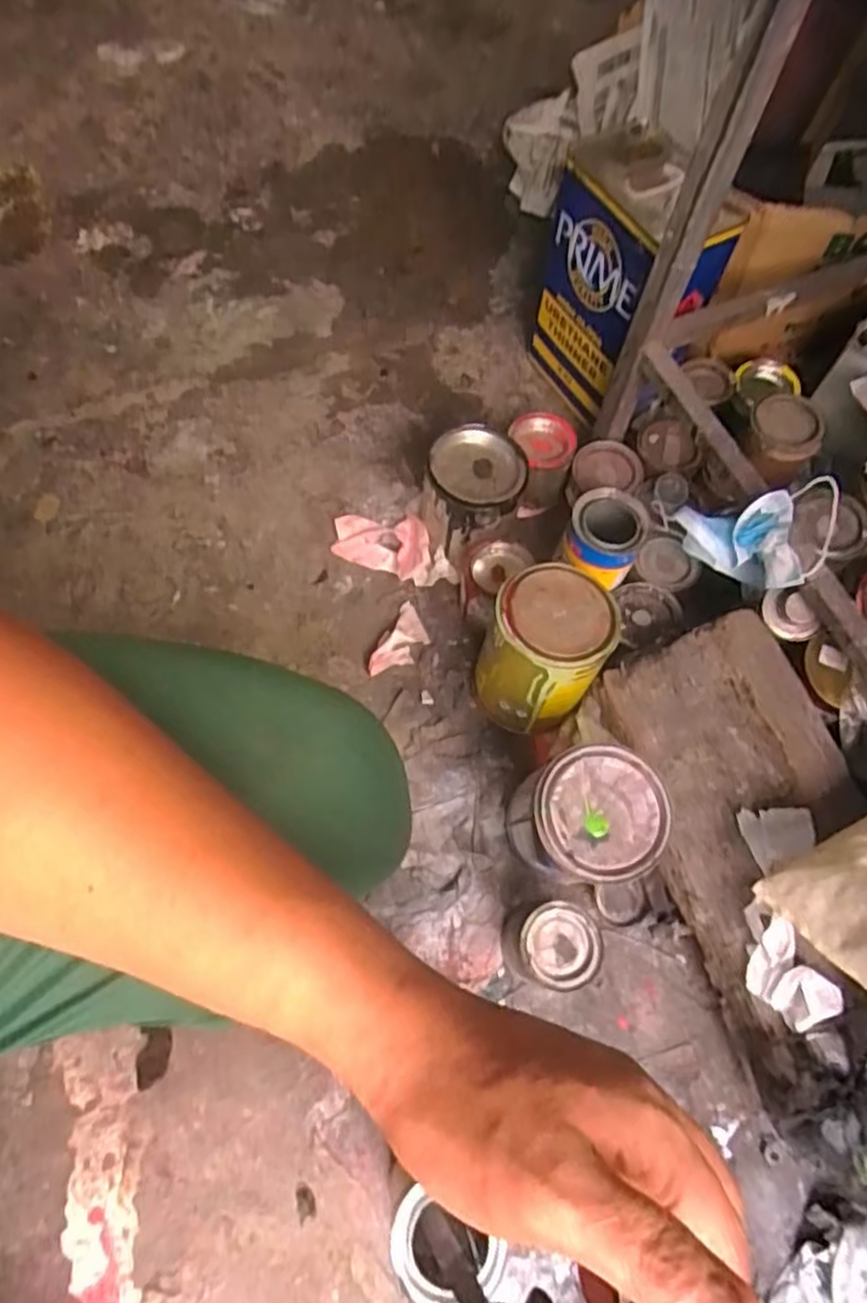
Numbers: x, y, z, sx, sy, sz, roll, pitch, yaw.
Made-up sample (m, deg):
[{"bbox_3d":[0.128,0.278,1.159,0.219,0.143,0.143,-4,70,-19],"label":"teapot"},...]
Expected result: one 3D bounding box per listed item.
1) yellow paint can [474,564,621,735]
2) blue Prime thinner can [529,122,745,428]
[{"bbox_3d":[0.097,-0.003,0.645,0.096,0.126,0.115,21,66,7],"label":"yellow paint can"},{"bbox_3d":[0.187,-0.361,0.741,0.087,0.257,0.158,-33,73,-15],"label":"blue Prime thinner can"}]

